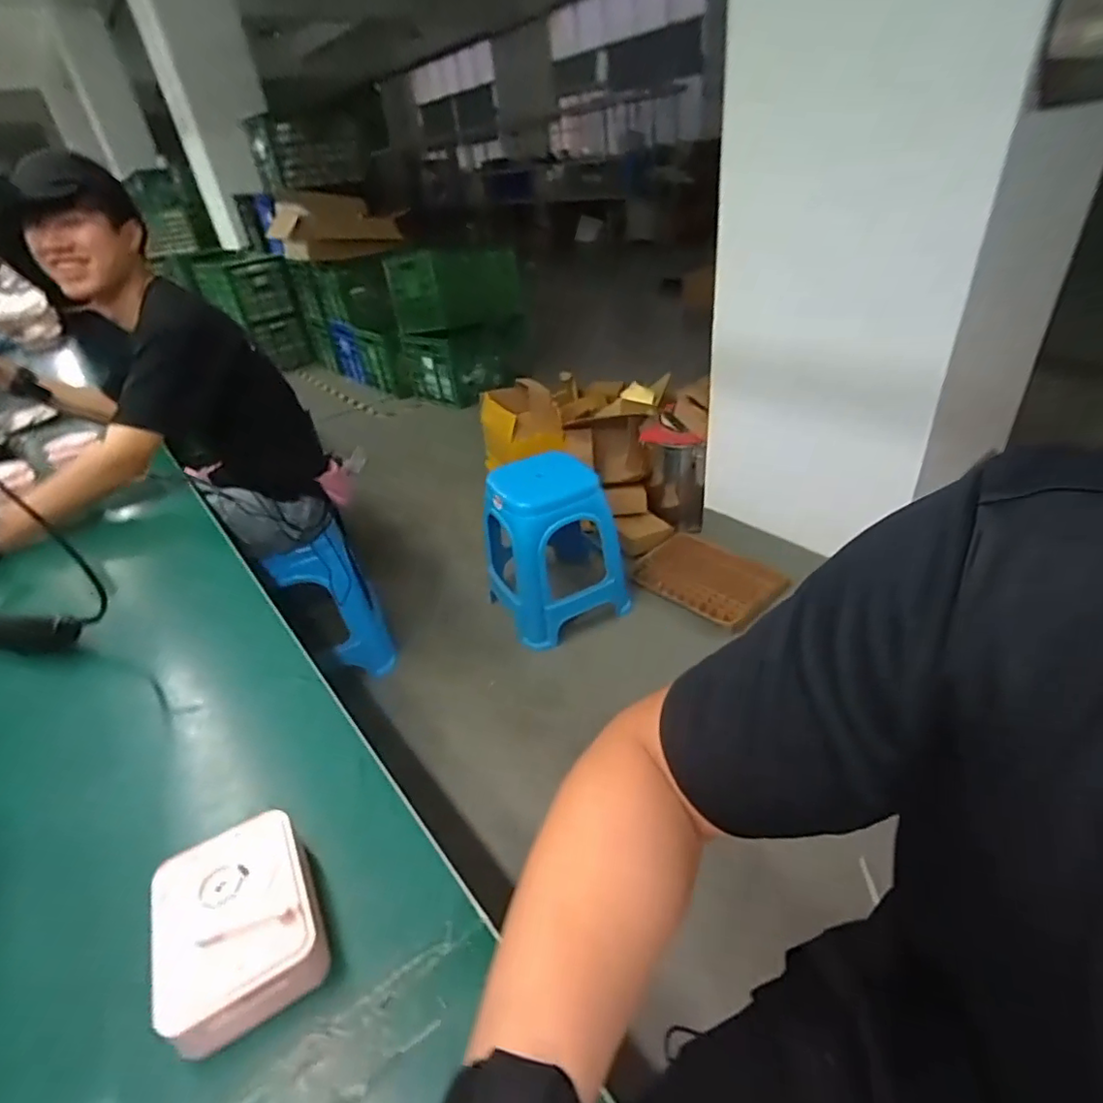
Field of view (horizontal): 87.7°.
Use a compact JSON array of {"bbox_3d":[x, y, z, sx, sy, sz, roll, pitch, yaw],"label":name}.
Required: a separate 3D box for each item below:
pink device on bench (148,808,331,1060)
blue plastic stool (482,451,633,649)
[{"bbox_3d":[-0.221,0.265,0.421,0.092,0.046,0.130,-23,39,-24],"label":"pink device on bench"},{"bbox_3d":[-0.005,-0.023,1.690,0.339,0.420,0.325,-23,38,-23],"label":"blue plastic stool"}]

